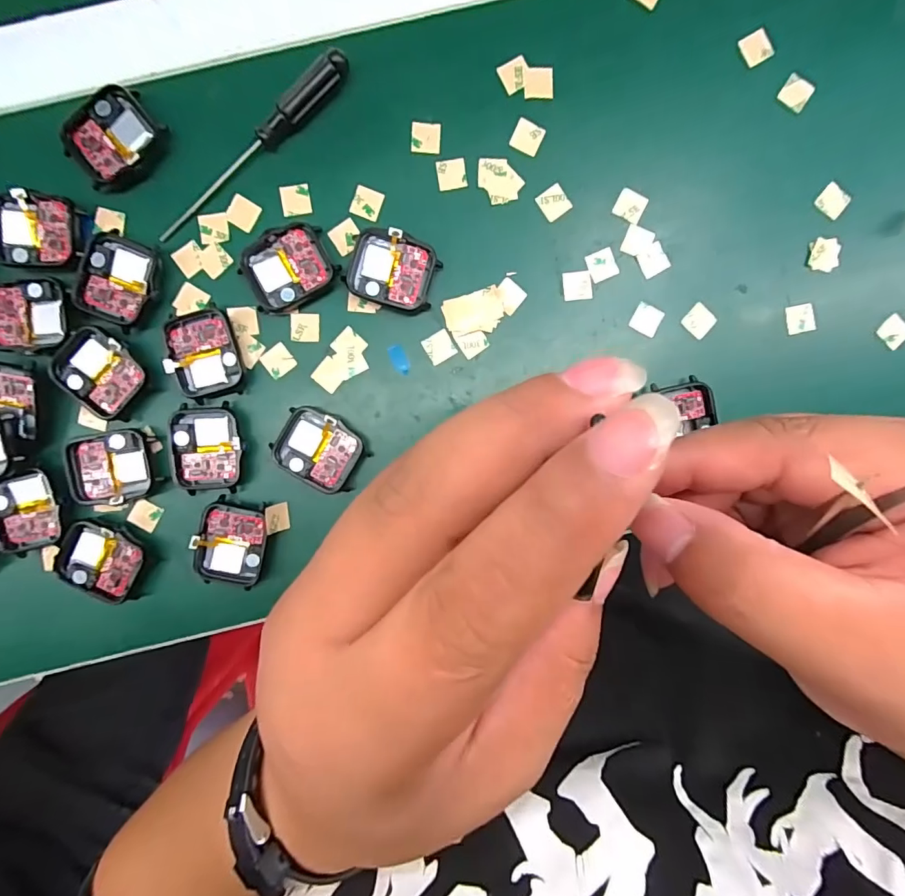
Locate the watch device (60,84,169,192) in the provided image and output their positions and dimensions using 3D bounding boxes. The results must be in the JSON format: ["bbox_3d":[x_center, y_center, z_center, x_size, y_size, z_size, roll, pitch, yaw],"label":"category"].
[{"bbox_3d":[-0.174,-0.159,0.235,0.046,0.009,0.041,-38,94,1],"label":"watch device"}]

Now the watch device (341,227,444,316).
[{"bbox_3d":[-0.032,-0.094,0.244,0.045,0.011,0.038,16,93,-3],"label":"watch device"}]

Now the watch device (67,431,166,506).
[{"bbox_3d":[-0.184,0.011,0.244,0.042,0.005,0.039,-9,94,-1],"label":"watch device"}]

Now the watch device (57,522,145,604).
[{"bbox_3d":[-0.191,0.060,0.247,0.042,0.007,0.038,34,92,-3],"label":"watch device"}]

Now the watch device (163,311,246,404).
[{"bbox_3d":[-0.133,-0.051,0.243,0.036,0.009,0.047,-16,94,-1],"label":"watch device"}]

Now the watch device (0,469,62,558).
[{"bbox_3d":[-0.230,0.035,0.248,0.036,0.013,0.041,-15,94,-1],"label":"watch device"}]

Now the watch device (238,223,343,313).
[{"bbox_3d":[-0.088,-0.096,0.243,0.046,0.010,0.037,-29,94,0],"label":"watch device"}]

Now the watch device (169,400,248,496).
[{"bbox_3d":[-0.132,0.001,0.246,0.038,0.007,0.047,-3,94,-2],"label":"watch device"}]

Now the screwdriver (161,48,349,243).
[{"bbox_3d":[-0.105,-0.156,0.237,0.131,0.013,0.010,-41,94,1],"label":"screwdriver"}]

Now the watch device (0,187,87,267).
[{"bbox_3d":[-0.216,-0.113,0.235,0.043,0.005,0.037,2,93,-2],"label":"watch device"}]

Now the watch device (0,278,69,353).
[{"bbox_3d":[-0.225,-0.069,0.239,0.042,0.004,0.036,-4,94,-2],"label":"watch device"}]

